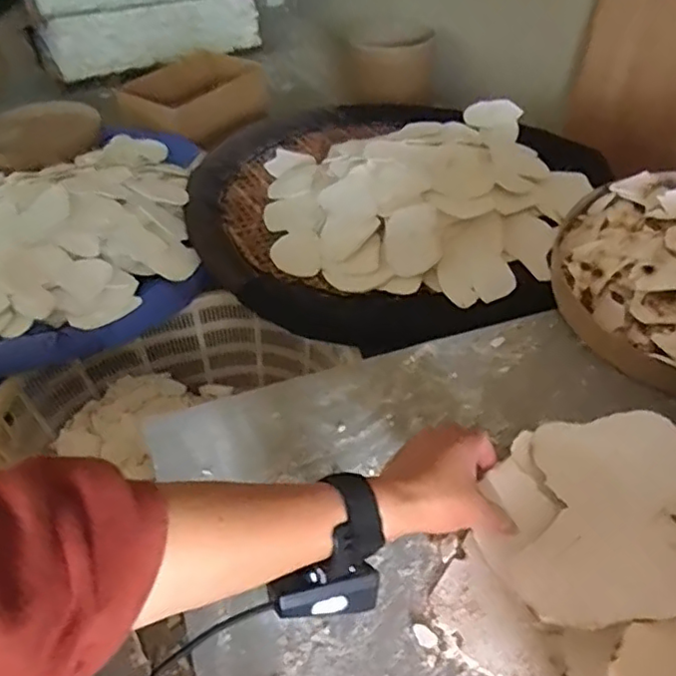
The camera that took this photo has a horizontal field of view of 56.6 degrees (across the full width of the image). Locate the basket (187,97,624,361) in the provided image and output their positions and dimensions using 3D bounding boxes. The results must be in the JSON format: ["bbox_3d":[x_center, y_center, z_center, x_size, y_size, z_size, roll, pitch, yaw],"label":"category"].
[{"bbox_3d":[0.083,-0.344,1.365,0.791,0.191,0.783,-3,44,2],"label":"basket"}]

